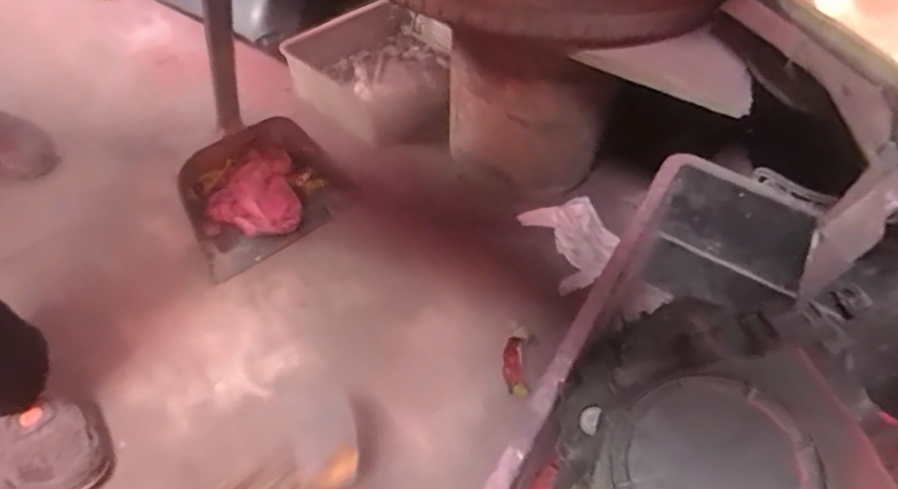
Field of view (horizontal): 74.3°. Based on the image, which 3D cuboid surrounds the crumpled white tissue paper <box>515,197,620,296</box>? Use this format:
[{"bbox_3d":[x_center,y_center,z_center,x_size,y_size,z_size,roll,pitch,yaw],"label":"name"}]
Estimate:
[{"bbox_3d":[0.209,-0.011,0.952,0.136,0.031,0.160,-14,52,-16],"label":"crumpled white tissue paper"}]

